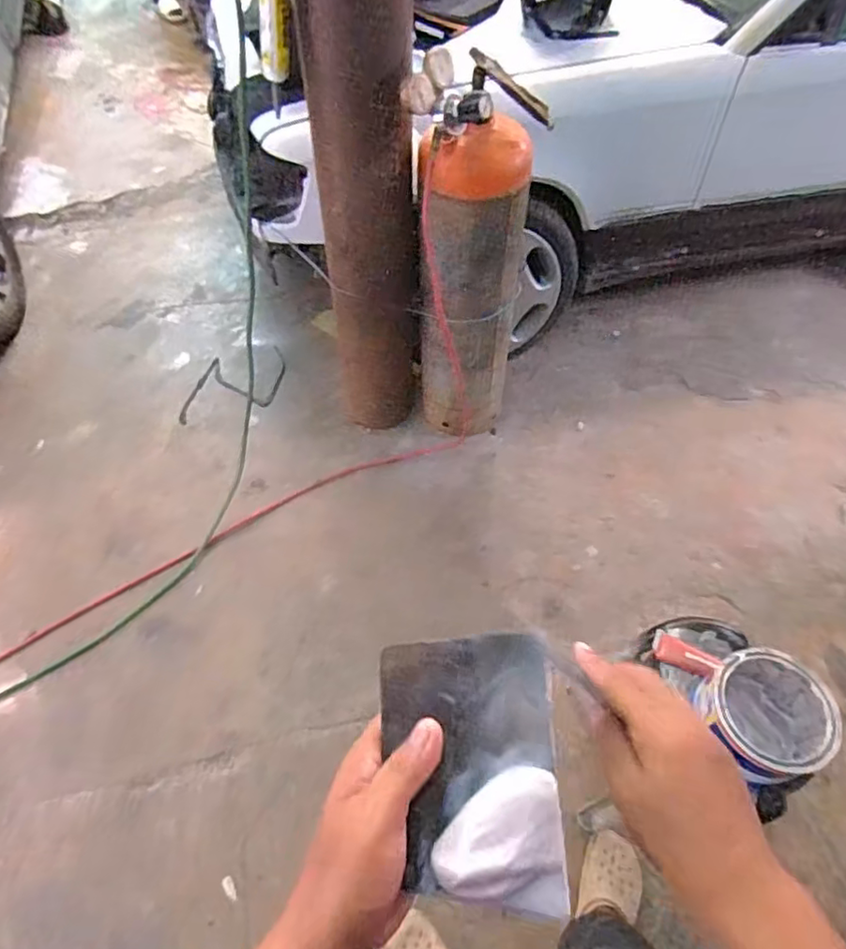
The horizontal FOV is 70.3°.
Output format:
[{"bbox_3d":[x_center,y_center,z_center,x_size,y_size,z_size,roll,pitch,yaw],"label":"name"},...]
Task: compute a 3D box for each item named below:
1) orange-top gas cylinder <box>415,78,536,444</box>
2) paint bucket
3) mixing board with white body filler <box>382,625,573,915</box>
[{"bbox_3d":[0.113,-0.458,1.518,0.249,0.908,0.232,6,59,6],"label":"orange-top gas cylinder"},{"bbox_3d":[0.495,0.365,0.895,0.167,0.181,0.159,0,57,1],"label":"paint bucket"},{"bbox_3d":[0.025,0.160,0.329,0.093,0.017,0.133,-6,72,13],"label":"mixing board with white body filler"}]

